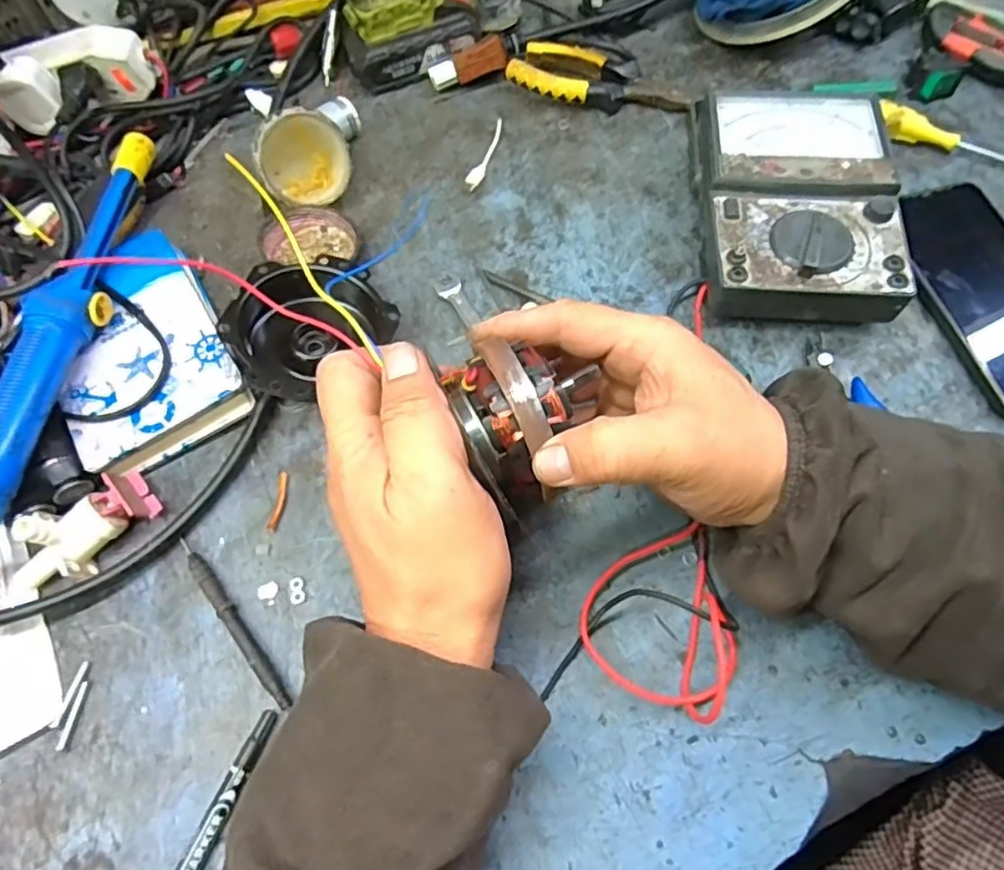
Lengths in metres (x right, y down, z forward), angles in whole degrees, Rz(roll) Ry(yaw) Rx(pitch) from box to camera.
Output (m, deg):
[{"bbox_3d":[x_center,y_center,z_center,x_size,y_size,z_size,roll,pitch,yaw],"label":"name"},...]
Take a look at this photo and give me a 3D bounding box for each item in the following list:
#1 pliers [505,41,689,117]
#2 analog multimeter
[{"bbox_3d":[0.074,-0.268,0.479,0.134,0.024,0.046,13,66,9],"label":"pliers"},{"bbox_3d":[0.183,-0.150,0.404,0.110,0.049,0.169,3,65,4],"label":"analog multimeter"}]

